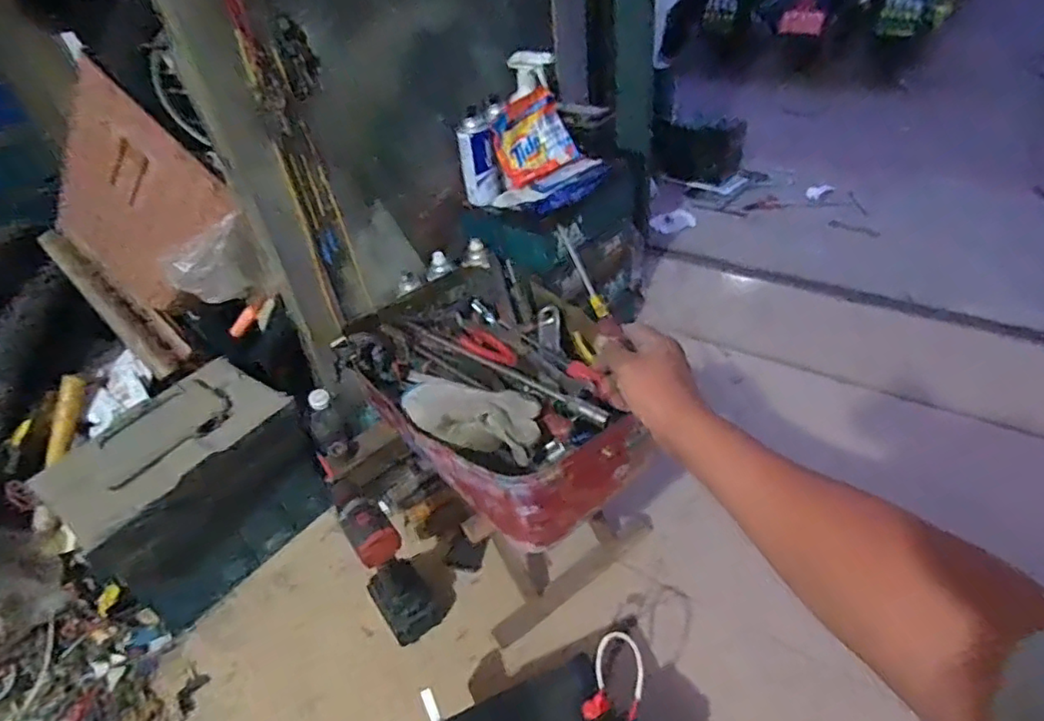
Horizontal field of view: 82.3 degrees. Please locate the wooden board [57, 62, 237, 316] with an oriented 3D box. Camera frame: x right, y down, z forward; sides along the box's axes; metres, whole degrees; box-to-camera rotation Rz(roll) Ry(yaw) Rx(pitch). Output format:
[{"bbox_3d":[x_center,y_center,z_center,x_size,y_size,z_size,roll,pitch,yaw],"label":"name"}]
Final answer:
[{"bbox_3d":[-0.578,-0.234,0.892,0.284,0.279,0.022,43,27,2],"label":"wooden board"}]

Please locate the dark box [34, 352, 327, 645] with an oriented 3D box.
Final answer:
[{"bbox_3d":[-0.505,0.211,0.951,0.190,0.289,0.321,23,49,31],"label":"dark box"}]

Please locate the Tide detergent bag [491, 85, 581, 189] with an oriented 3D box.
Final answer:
[{"bbox_3d":[0.021,-0.407,1.081,0.152,0.143,0.039,-31,6,-15],"label":"Tide detergent bag"}]

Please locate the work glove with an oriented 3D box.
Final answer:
[{"bbox_3d":[-0.059,0.062,0.655,0.171,0.047,0.060,11,44,21],"label":"work glove"}]

